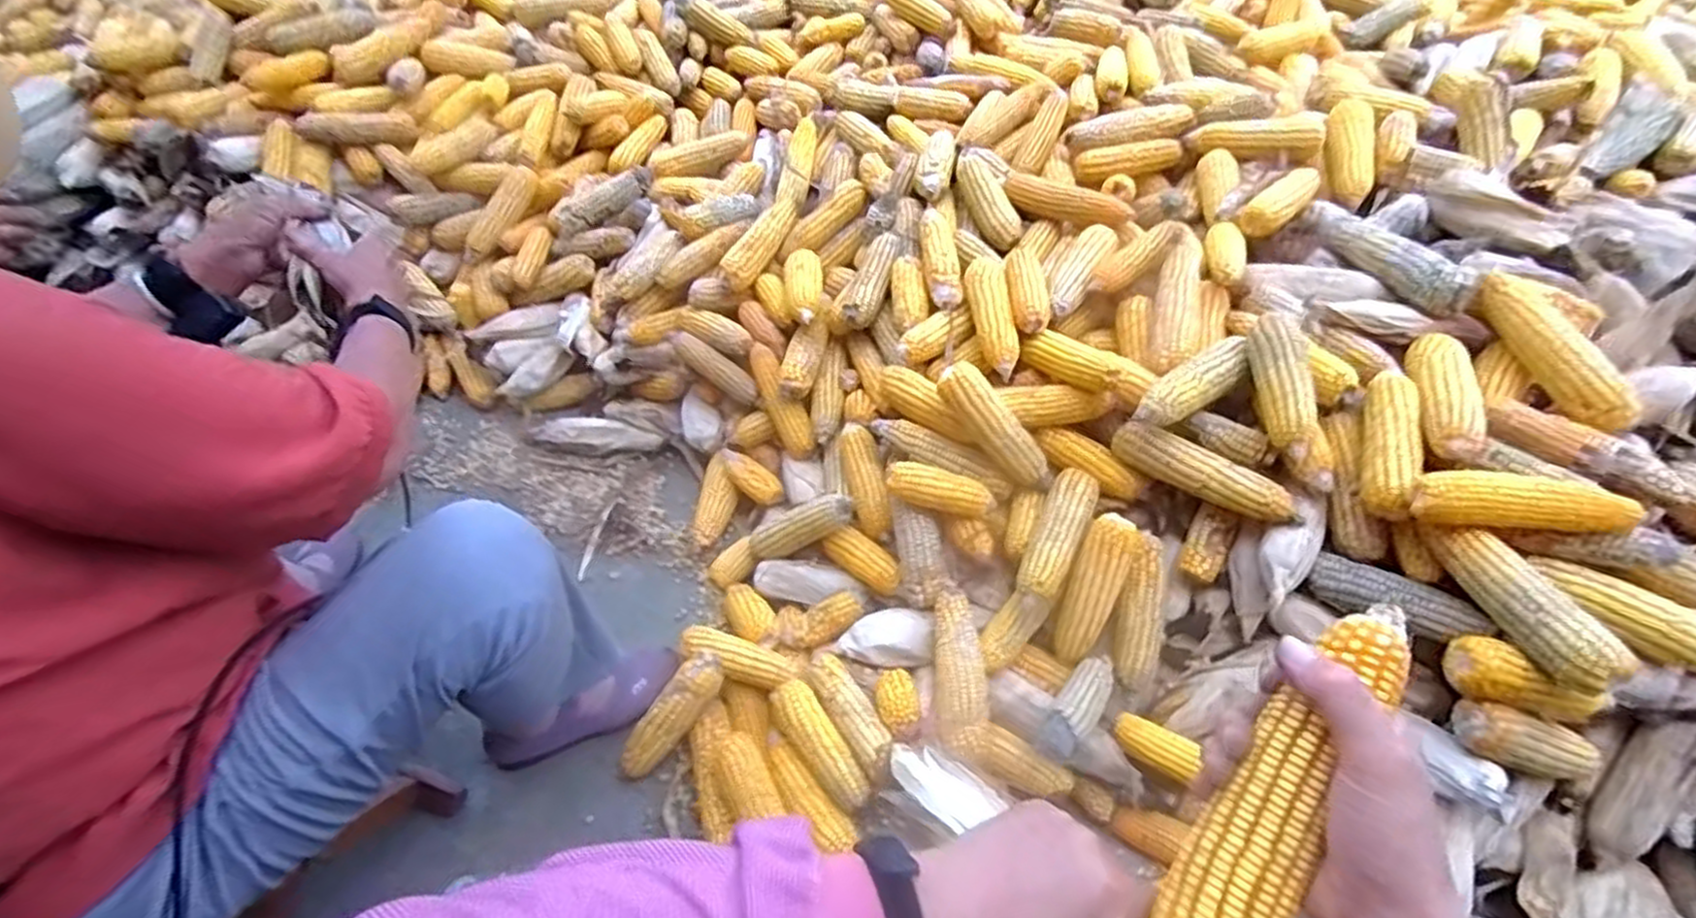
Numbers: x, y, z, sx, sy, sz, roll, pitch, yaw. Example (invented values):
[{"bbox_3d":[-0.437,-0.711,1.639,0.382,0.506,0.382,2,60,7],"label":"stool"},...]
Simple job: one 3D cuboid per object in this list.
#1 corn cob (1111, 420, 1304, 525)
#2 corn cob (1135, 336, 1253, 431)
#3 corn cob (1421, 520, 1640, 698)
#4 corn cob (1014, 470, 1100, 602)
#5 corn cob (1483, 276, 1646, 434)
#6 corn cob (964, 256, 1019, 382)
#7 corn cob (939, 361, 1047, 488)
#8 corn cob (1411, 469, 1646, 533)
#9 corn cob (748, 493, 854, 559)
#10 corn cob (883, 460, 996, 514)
[{"bbox_3d":[0.379,0.016,0.816,0.195,0.041,0.040,34,60,29],"label":"corn cob"},{"bbox_3d":[0.374,-0.079,0.834,0.167,0.042,0.052,-28,53,-19],"label":"corn cob"},{"bbox_3d":[0.580,0.118,0.660,0.040,0.046,0.174,-15,50,-9],"label":"corn cob"},{"bbox_3d":[0.233,0.082,0.848,0.055,0.045,0.156,21,54,21],"label":"corn cob"},{"bbox_3d":[0.714,-0.112,0.772,0.054,0.044,0.190,-19,67,-12],"label":"corn cob"},{"bbox_3d":[0.178,-0.180,0.947,0.050,0.041,0.184,-5,49,0],"label":"corn cob"},{"bbox_3d":[0.169,-0.036,0.875,0.173,0.050,0.041,50,61,-10],"label":"corn cob"},{"bbox_3d":[0.599,0.037,0.682,0.158,0.038,0.046,3,50,7],"label":"corn cob"},{"bbox_3d":[-0.060,0.088,0.971,0.165,0.044,0.039,-28,40,33],"label":"corn cob"},{"bbox_3d":[0.104,0.035,0.886,0.127,0.033,0.039,15,52,17],"label":"corn cob"}]

